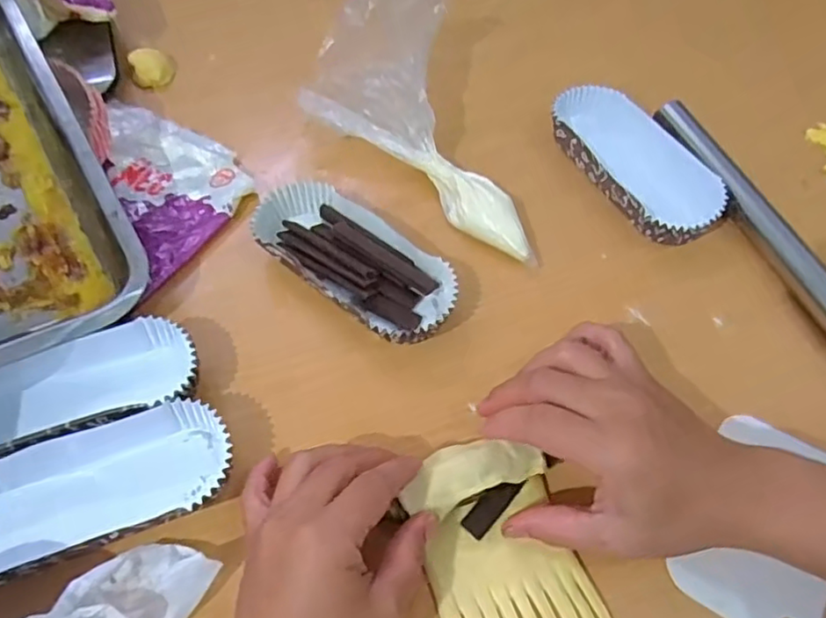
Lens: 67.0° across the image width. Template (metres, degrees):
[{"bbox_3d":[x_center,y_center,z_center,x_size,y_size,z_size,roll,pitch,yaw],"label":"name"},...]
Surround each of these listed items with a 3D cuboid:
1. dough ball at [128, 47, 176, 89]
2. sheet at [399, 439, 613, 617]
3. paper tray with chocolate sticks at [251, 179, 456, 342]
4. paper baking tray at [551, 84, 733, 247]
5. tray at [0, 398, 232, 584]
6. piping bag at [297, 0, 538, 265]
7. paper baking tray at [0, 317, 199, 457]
[{"bbox_3d":[-0.220,-0.204,0.528,0.032,0.023,0.029,-19,59,-9],"label":"dough ball"},{"bbox_3d":[0.049,0.134,0.303,0.077,0.031,0.136,-21,59,-11],"label":"sheet"},{"bbox_3d":[-0.042,-0.033,0.414,0.145,0.025,0.063,37,66,22],"label":"paper tray with chocolate sticks"},{"bbox_3d":[0.156,-0.108,0.452,0.062,0.029,0.147,-27,61,-14],"label":"paper baking tray"},{"bbox_3d":[-0.170,0.095,0.329,0.146,0.024,0.061,-19,59,-9],"label":"tray"},{"bbox_3d":[0.009,-0.134,0.450,0.132,0.071,0.242,-22,74,-12],"label":"piping bag"},{"bbox_3d":[-0.199,0.051,0.359,0.147,0.031,0.062,-20,59,-10],"label":"paper baking tray"}]

